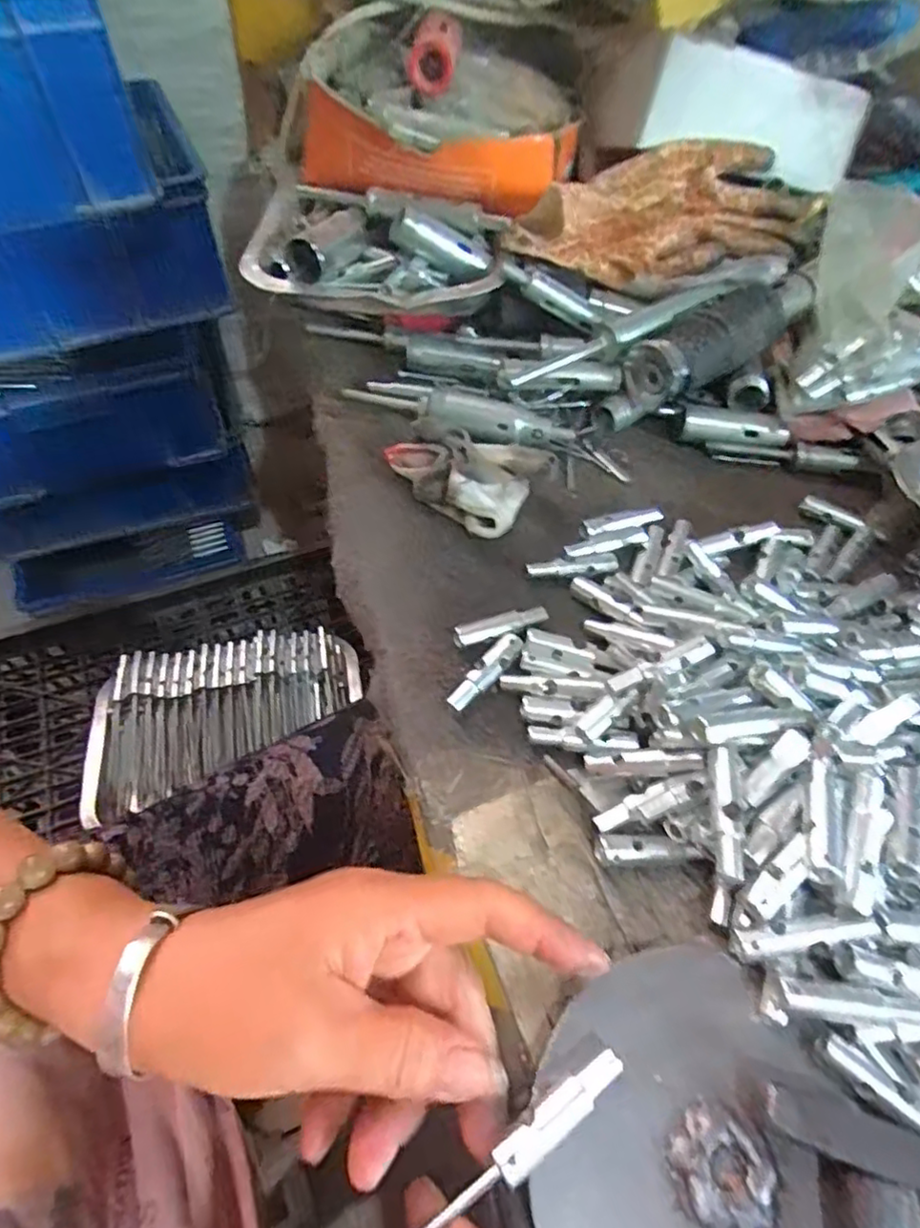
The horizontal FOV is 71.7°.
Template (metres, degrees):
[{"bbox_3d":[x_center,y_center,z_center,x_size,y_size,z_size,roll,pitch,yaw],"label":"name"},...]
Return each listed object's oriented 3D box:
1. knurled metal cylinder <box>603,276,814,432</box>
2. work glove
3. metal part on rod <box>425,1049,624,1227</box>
[{"bbox_3d":[0.166,-0.174,0.420,0.161,0.052,0.042,-32,62,-6],"label":"knurled metal cylinder"},{"bbox_3d":[0.142,-0.272,0.435,0.221,0.055,0.080,-3,56,-4],"label":"work glove"},{"bbox_3d":[0.018,0.173,0.203,0.088,0.006,0.011,-30,63,-19],"label":"metal part on rod"}]

